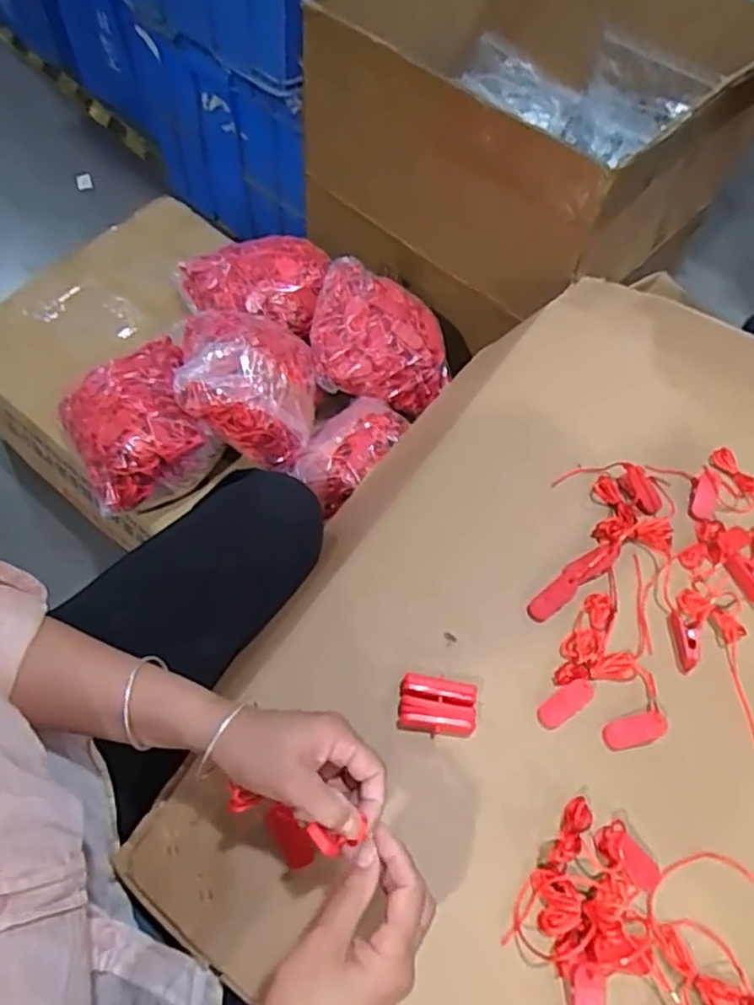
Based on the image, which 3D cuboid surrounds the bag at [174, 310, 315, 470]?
[{"bbox_3d":[-0.163,-0.161,0.824,0.166,0.100,0.202,-1,60,-4],"label":"bag"}]

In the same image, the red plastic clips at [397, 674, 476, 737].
[{"bbox_3d":[0.049,0.167,0.544,0.061,0.018,0.044,7,62,3],"label":"red plastic clips"}]

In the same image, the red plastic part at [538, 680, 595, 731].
[{"bbox_3d":[0.154,0.165,0.543,0.050,0.005,0.020,-39,67,1],"label":"red plastic part"}]

